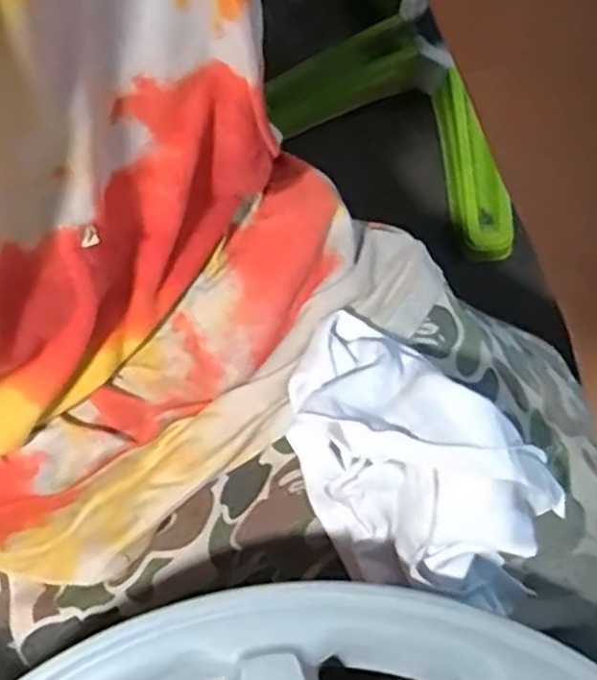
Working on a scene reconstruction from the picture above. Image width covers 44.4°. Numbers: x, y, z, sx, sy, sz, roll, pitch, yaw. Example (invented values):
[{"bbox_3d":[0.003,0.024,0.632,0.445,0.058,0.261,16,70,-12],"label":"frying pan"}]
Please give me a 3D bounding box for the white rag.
[{"bbox_3d":[0.043,0.052,0.341,0.082,0.084,0.133,-28,75,-9],"label":"white rag"}]

